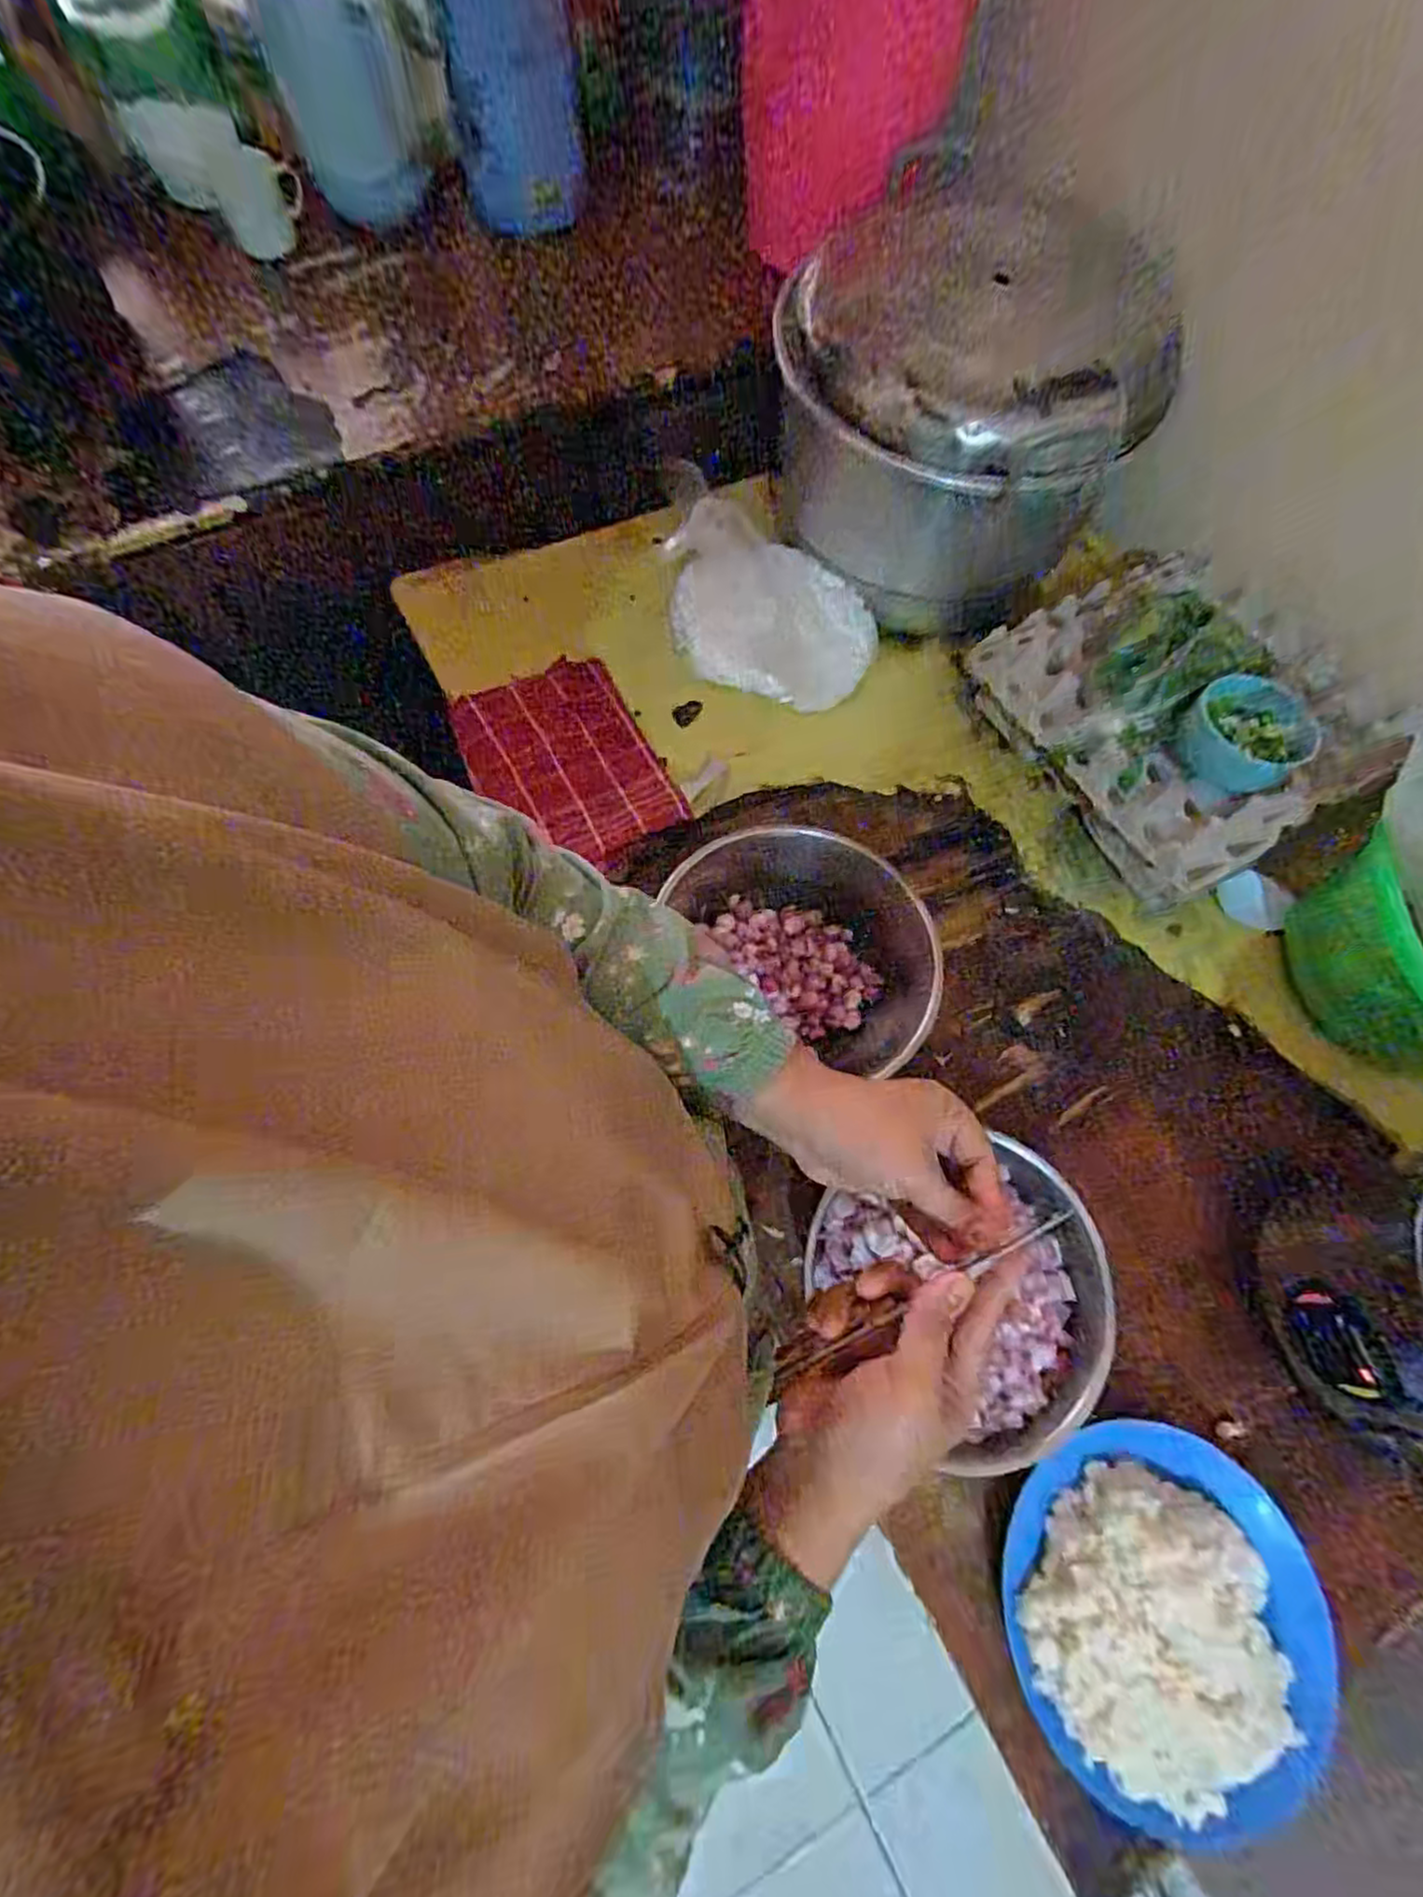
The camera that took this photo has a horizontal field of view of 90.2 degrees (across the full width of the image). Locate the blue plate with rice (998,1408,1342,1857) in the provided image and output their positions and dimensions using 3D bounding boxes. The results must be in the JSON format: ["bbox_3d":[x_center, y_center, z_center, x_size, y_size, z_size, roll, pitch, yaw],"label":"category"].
[{"bbox_3d":[0.296,0.437,0.459,0.199,0.046,0.203,0,71,-1],"label":"blue plate with rice"}]

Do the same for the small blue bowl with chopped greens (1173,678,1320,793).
[{"bbox_3d":[0.459,-0.182,0.615,0.088,0.053,0.098,-35,75,-12],"label":"small blue bowl with chopped greens"}]

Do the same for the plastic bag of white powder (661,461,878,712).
[{"bbox_3d":[0.064,-0.352,0.729,0.226,0.169,0.111,10,71,3],"label":"plastic bag of white powder"}]

